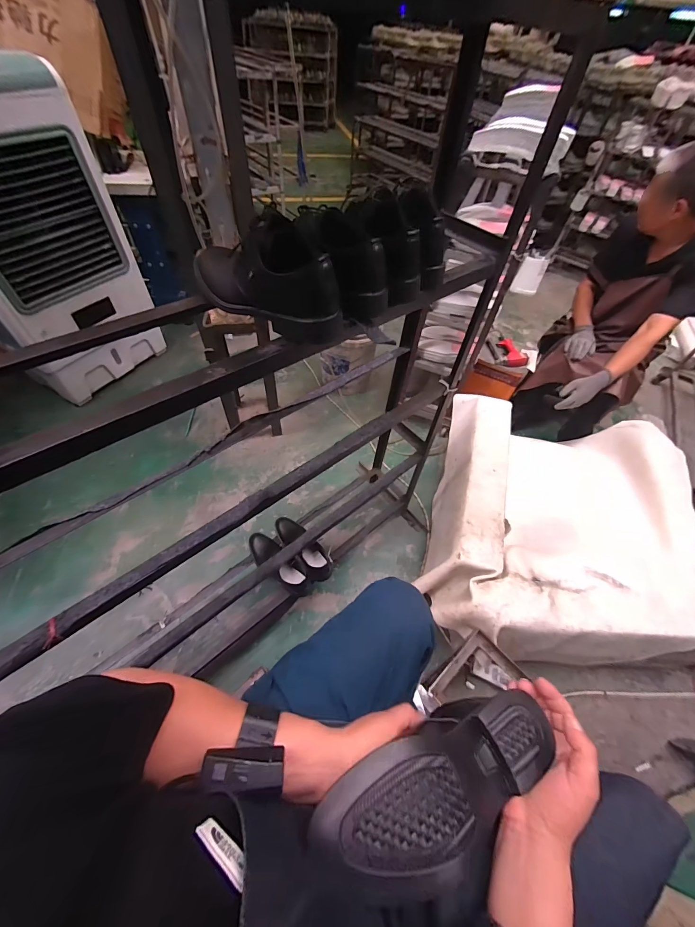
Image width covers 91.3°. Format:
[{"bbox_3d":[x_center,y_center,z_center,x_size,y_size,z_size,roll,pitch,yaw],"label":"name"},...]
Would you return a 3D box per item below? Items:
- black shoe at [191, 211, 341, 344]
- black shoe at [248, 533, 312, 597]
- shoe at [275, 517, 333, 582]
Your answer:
[{"bbox_3d":[-0.117,-0.259,0.453,0.253,0.101,0.088,31,57,17],"label":"black shoe"},{"bbox_3d":[-0.229,0.327,1.123,0.263,0.077,0.092,37,59,21],"label":"black shoe"},{"bbox_3d":[-0.151,0.282,1.162,0.093,0.067,0.265,-32,62,-24],"label":"shoe"}]

